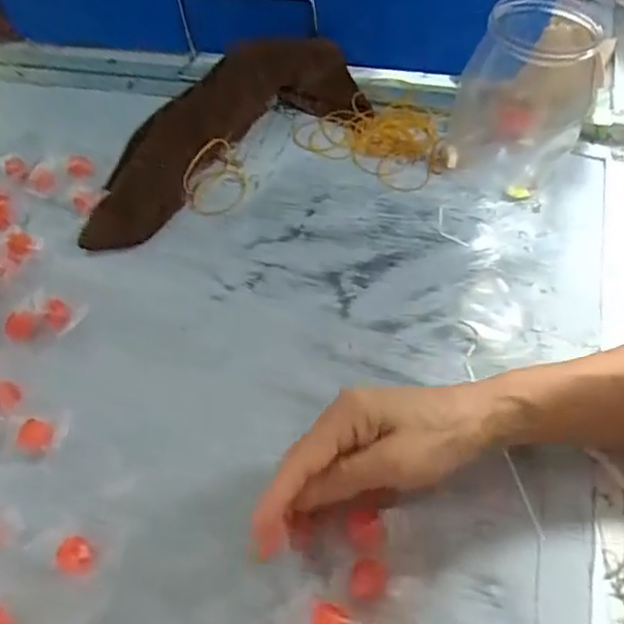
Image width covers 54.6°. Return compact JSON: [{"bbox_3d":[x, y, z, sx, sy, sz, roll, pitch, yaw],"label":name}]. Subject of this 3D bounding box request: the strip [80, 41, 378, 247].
[{"bbox_3d":[-0.096,-0.177,0.561,0.298,0.051,0.138,-30,56,-16],"label":"strip"}]

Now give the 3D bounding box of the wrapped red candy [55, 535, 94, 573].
[{"bbox_3d":[-0.141,0.144,0.358,0.020,0.010,0.019,-3,53,4],"label":"wrapped red candy"}]

